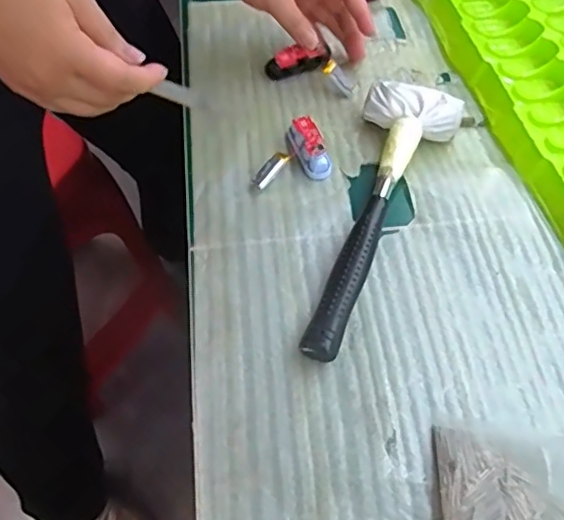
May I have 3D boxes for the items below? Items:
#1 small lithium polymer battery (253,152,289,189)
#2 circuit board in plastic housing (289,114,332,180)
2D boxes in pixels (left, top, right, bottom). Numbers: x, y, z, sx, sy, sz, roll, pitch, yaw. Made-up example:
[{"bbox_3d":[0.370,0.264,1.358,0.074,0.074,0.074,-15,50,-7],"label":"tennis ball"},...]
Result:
[{"bbox_3d":[-0.009,-0.071,0.459,0.012,0.006,0.035,36,79,23],"label":"small lithium polymer battery"},{"bbox_3d":[0.022,-0.090,0.471,0.022,0.018,0.056,-15,57,-8],"label":"circuit board in plastic housing"}]

